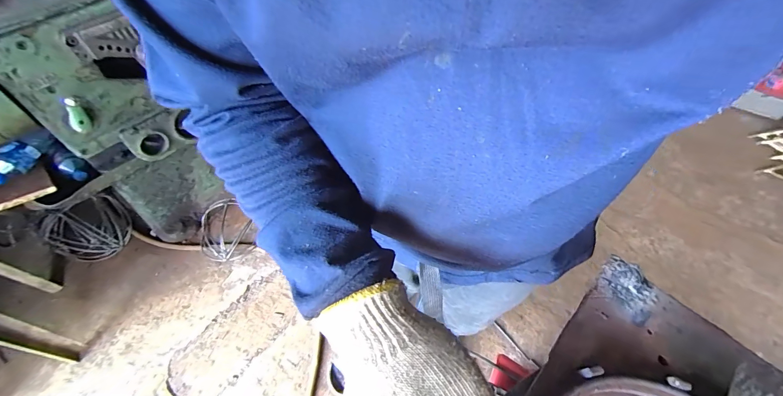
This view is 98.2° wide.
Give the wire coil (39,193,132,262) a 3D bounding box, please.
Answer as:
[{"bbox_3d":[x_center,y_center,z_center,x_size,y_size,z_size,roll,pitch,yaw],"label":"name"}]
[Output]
[{"bbox_3d":[-1.065,0.111,1.192,0.169,0.188,0.227,38,62,24],"label":"wire coil"}]

